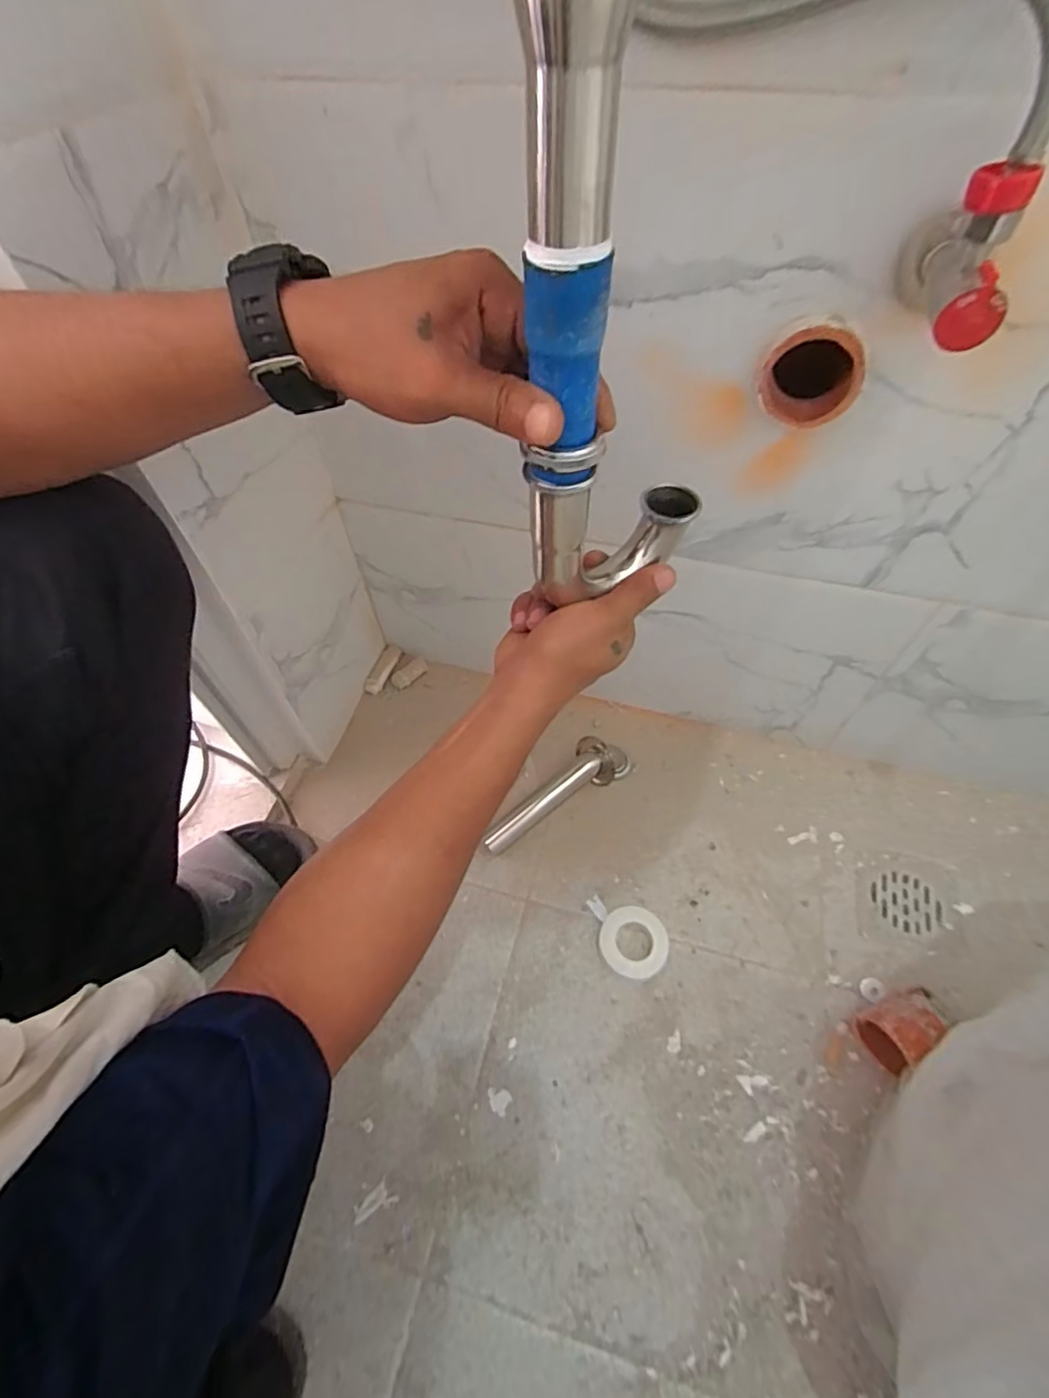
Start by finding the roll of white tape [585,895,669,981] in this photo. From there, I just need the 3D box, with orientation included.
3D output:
[{"bbox_3d":[0.106,0.236,0.578,0.064,0.033,0.084,-9,55,-4],"label":"roll of white tape"}]

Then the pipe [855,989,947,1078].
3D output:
[{"bbox_3d":[0.333,0.288,0.506,0.060,0.066,0.051,-24,58,-15],"label":"pipe"}]

